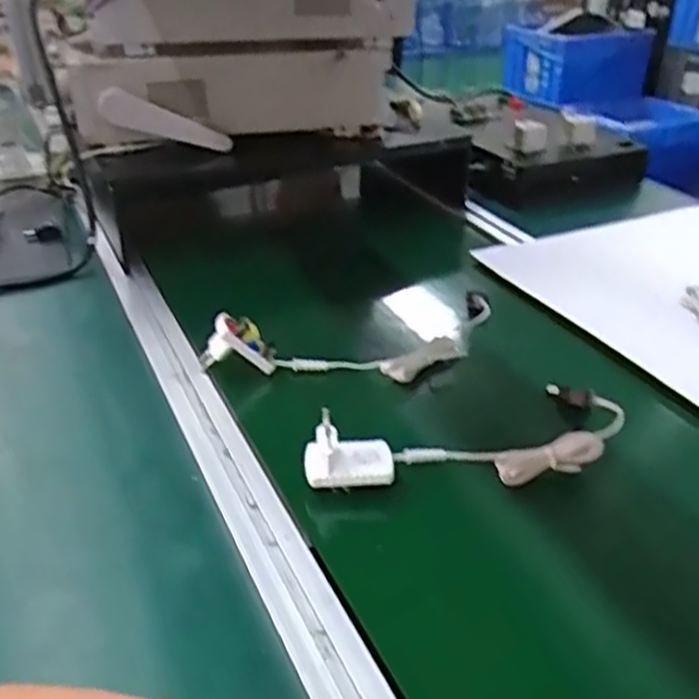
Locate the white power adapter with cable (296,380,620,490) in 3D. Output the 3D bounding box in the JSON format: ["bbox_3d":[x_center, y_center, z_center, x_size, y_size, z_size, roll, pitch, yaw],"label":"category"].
[{"bbox_3d":[0.097,0.065,0.547,0.254,0.048,0.091,-16,36,-24],"label":"white power adapter with cable"}]

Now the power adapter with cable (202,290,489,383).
[{"bbox_3d":[0.020,-0.008,0.672,0.285,0.060,0.096,-14,35,-22],"label":"power adapter with cable"}]

